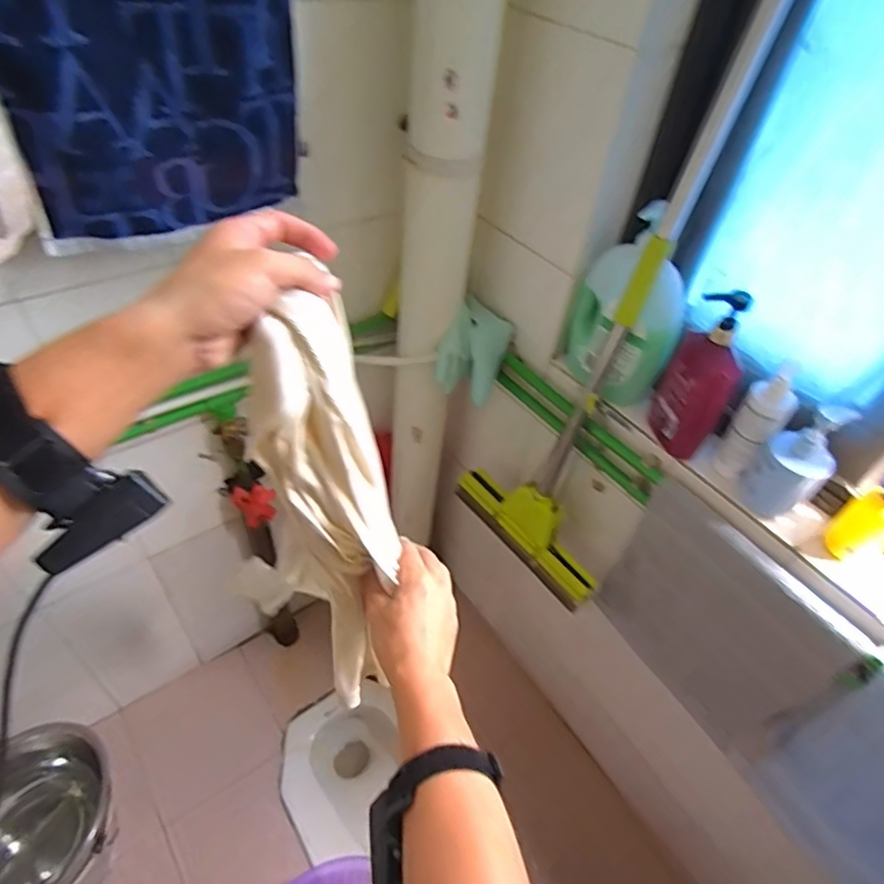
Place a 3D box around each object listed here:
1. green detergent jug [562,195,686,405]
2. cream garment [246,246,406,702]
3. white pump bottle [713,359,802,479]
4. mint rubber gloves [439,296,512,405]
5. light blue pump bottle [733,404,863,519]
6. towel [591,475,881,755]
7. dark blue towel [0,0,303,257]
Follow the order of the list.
[{"bbox_3d":[0.270,-0.193,0.864,0.170,0.285,0.082,31,50,21],"label":"green detergent jug"},{"bbox_3d":[-0.086,0.066,0.492,0.065,0.383,0.105,30,49,32],"label":"cream garment"},{"bbox_3d":[0.437,-0.028,0.799,0.056,0.198,0.059,36,52,25],"label":"white pump bottle"},{"bbox_3d":[0.056,-0.165,1.028,0.101,0.110,0.141,20,47,12],"label":"mint rubber gloves"},{"bbox_3d":[0.462,0.033,0.765,0.082,0.187,0.062,36,52,25],"label":"light blue pump bottle"},{"bbox_3d":[0.412,0.285,0.921,0.032,0.380,0.321,-24,54,-27],"label":"towel"},{"bbox_3d":[-0.298,-0.405,0.606,0.308,0.360,0.065,-31,57,-31],"label":"dark blue towel"}]

